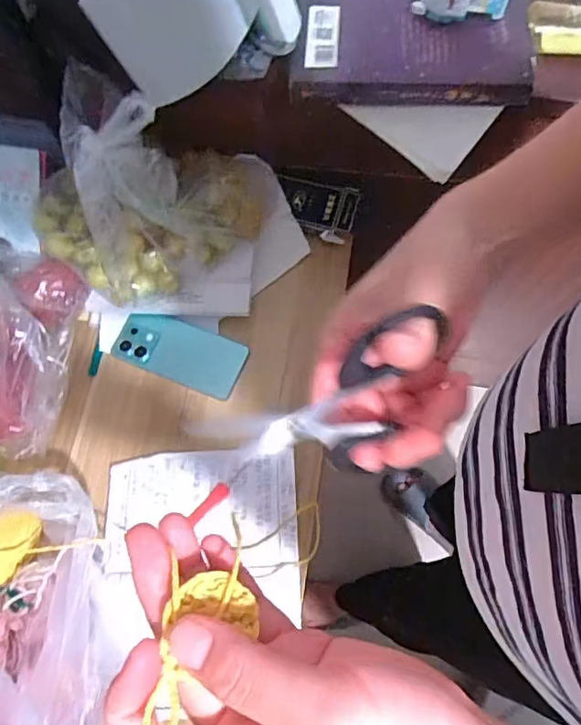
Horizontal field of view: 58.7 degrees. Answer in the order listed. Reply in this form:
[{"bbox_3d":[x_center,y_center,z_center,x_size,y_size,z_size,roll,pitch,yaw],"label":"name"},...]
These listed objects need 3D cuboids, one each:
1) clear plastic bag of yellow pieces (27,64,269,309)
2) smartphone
[{"bbox_3d":[-0.170,-0.180,0.556,0.255,0.202,0.140,-3,70,2],"label":"clear plastic bag of yellow pieces"},{"bbox_3d":[-0.140,-0.014,0.644,0.166,0.012,0.074,20,72,9],"label":"smartphone"}]

